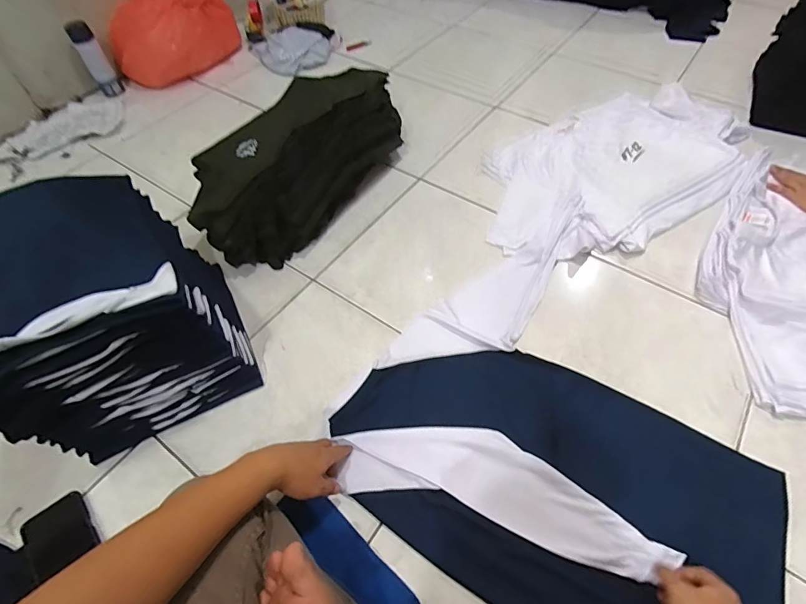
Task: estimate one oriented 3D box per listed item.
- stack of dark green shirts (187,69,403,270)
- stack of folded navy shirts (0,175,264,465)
[{"bbox_3d":[-0.235,-0.366,0.997,0.300,0.184,0.621,31,62,20],"label":"stack of dark green shirts"},{"bbox_3d":[-0.471,0.008,0.686,0.321,0.274,0.344,-27,58,-18],"label":"stack of folded navy shirts"}]

